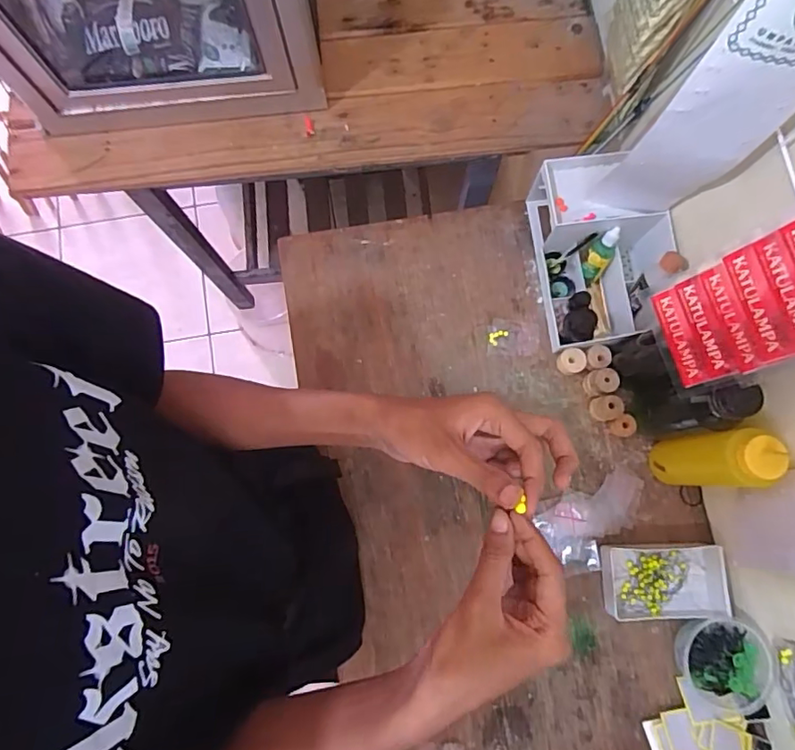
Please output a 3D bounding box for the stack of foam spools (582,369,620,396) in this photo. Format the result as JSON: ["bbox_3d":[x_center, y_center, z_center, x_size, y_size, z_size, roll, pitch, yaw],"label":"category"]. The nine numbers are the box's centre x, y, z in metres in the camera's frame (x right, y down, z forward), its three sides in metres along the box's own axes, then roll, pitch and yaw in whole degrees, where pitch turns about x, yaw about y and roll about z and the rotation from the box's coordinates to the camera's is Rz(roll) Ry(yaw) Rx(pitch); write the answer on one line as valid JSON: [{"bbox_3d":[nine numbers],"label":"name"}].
[{"bbox_3d":[0.266,0.009,0.698,0.033,0.042,0.033,-13,80,-3],"label":"stack of foam spools"}]

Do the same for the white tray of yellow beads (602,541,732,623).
[{"bbox_3d":[0.337,0.258,0.662,0.149,0.031,0.086,-2,79,-1],"label":"white tray of yellow beads"}]

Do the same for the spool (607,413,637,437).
[{"bbox_3d":[0.296,0.068,0.699,0.029,0.028,0.028,-23,80,-4],"label":"spool"}]

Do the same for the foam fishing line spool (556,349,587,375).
[{"bbox_3d":[0.233,-0.017,0.714,0.034,0.026,0.032,0,79,0],"label":"foam fishing line spool"}]

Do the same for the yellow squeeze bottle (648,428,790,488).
[{"bbox_3d":[0.357,0.097,0.607,0.060,0.194,0.060,-1,79,0],"label":"yellow squeeze bottle"}]

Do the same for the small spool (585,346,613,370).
[{"bbox_3d":[0.267,-0.023,0.711,0.033,0.021,0.032,-5,79,-1],"label":"small spool"}]

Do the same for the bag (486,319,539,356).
[{"bbox_3d":[0.159,-0.050,0.728,0.072,0.004,0.051,2,79,0],"label":"bag"}]

